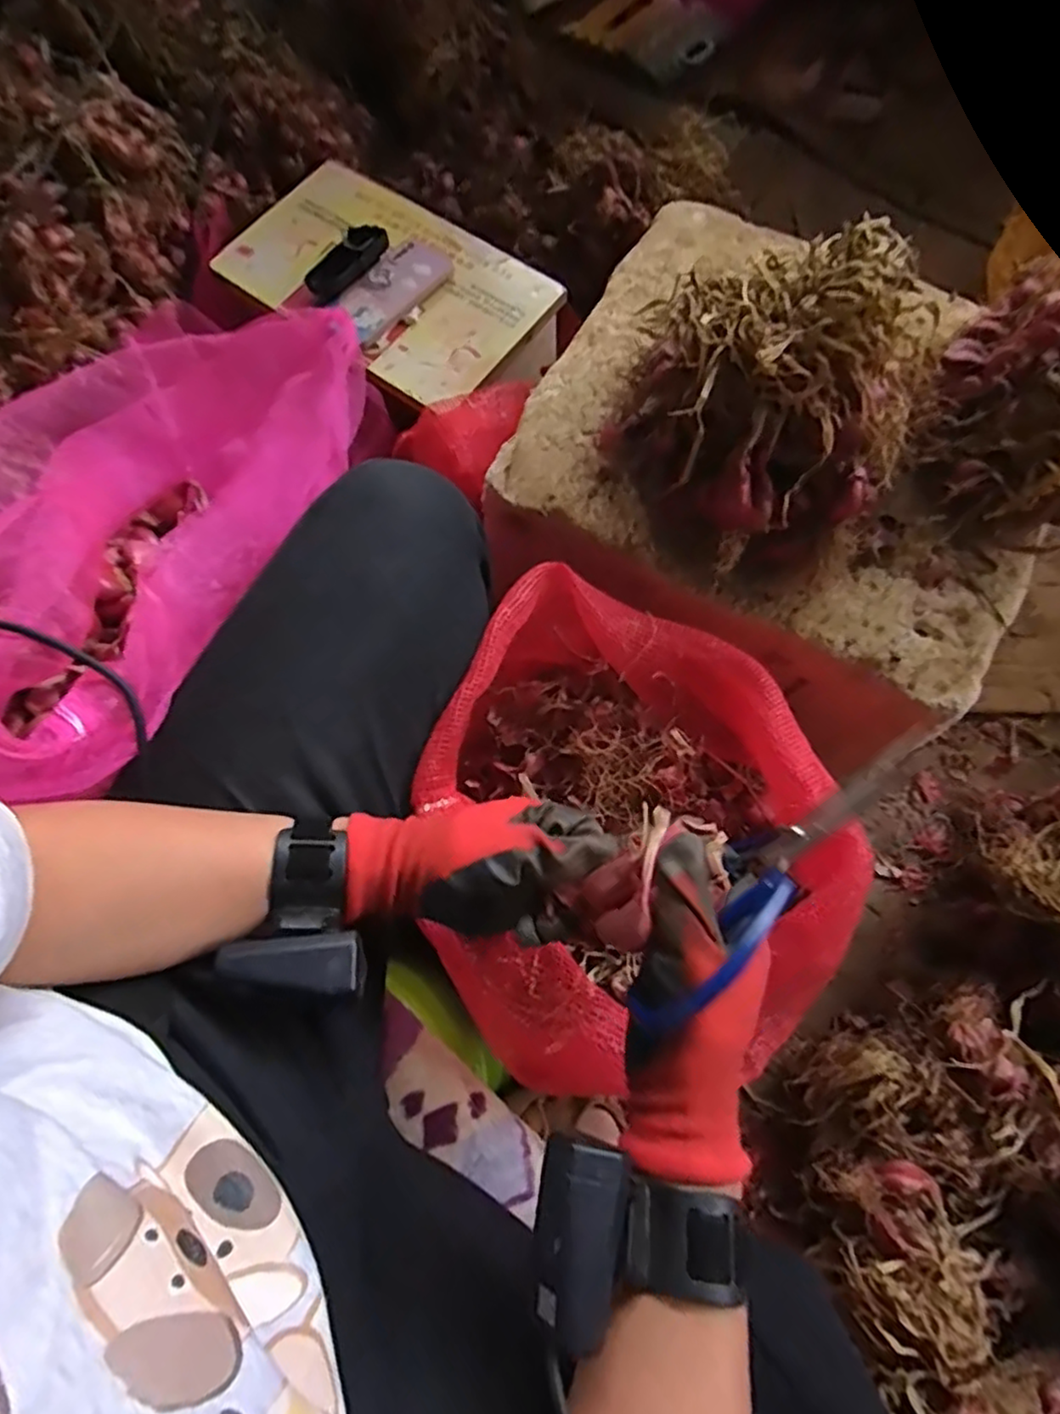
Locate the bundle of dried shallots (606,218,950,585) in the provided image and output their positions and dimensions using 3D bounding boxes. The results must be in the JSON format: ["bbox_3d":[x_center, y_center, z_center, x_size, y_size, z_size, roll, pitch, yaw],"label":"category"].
[{"bbox_3d":[0.180,-0.217,0.486,0.180,0.169,0.192,-21,73,-6],"label":"bundle of dried shallots"}]

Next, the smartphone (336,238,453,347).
[{"bbox_3d":[-0.159,-0.494,0.776,0.071,0.014,0.166,40,69,-3],"label":"smartphone"}]

